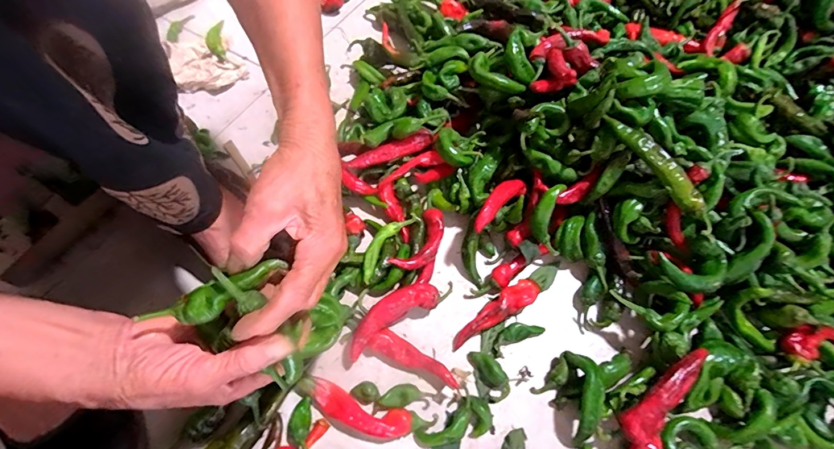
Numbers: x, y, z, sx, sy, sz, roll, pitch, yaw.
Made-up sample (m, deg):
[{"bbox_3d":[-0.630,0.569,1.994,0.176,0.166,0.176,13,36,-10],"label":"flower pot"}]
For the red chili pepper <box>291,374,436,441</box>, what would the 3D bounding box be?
[{"bbox_3d":[-0.055,0.185,0.380,0.135,0.024,0.031,17,64,7],"label":"red chili pepper"}]

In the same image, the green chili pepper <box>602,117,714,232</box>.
[{"bbox_3d":[0.249,-0.057,0.392,0.021,0.022,0.146,-37,84,-18],"label":"green chili pepper"}]

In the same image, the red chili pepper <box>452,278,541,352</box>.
[{"bbox_3d":[0.084,0.097,0.426,0.109,0.030,0.027,-27,67,-14],"label":"red chili pepper"}]

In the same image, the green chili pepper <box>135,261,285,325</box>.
[{"bbox_3d":[-0.132,0.046,0.259,0.087,0.017,0.019,-29,67,-17],"label":"green chili pepper"}]

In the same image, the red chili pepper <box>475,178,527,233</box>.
[{"bbox_3d":[0.094,-0.026,0.440,0.023,0.027,0.091,39,56,17],"label":"red chili pepper"}]

